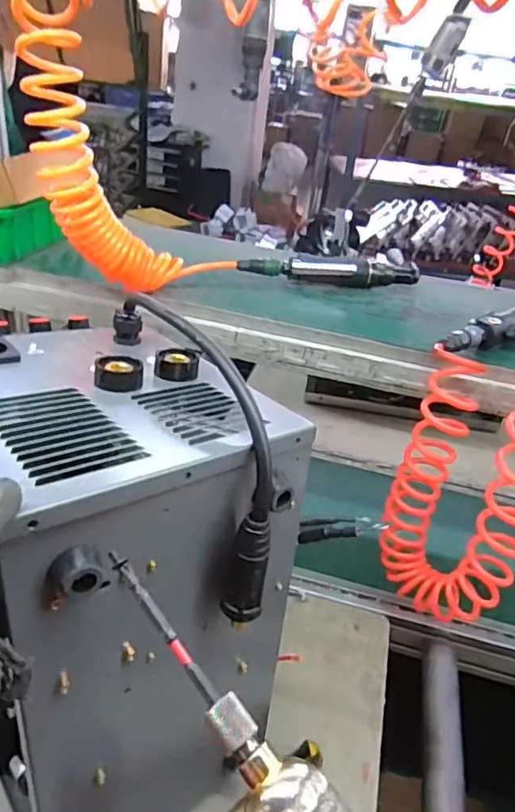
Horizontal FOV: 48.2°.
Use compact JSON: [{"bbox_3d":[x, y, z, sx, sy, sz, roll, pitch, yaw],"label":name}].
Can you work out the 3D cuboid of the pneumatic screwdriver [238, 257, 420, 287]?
[{"bbox_3d":[0.107,-0.191,0.835,0.268,0.045,0.030,1,32,-11],"label":"pneumatic screwdriver"}]

